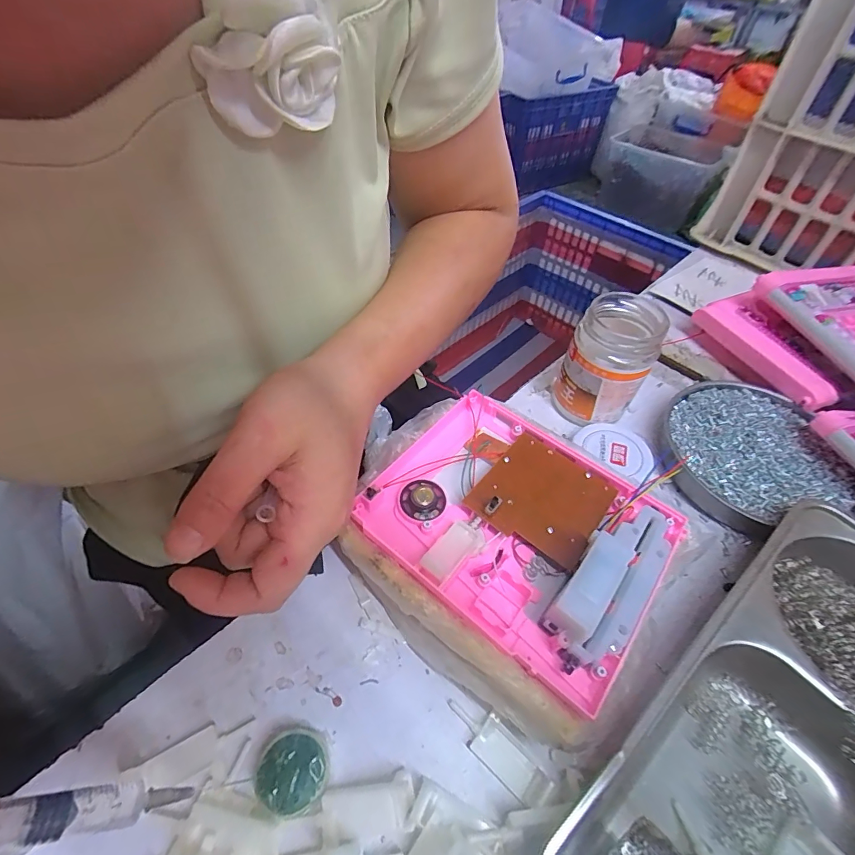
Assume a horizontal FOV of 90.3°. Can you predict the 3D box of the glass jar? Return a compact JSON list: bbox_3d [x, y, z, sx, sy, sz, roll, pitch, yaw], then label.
[{"bbox_3d":[0.144,-0.055,0.340,0.061,0.087,0.072,27,54,16],"label":"glass jar"}]

